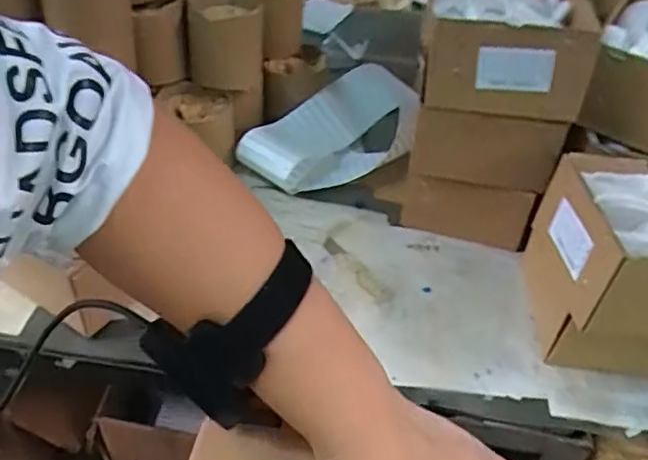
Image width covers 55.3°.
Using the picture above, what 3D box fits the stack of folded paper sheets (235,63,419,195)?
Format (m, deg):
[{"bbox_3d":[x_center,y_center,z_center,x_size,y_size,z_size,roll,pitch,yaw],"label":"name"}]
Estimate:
[{"bbox_3d":[0.026,-0.131,0.855,0.155,0.064,0.275,36,52,28],"label":"stack of folded paper sheets"}]

